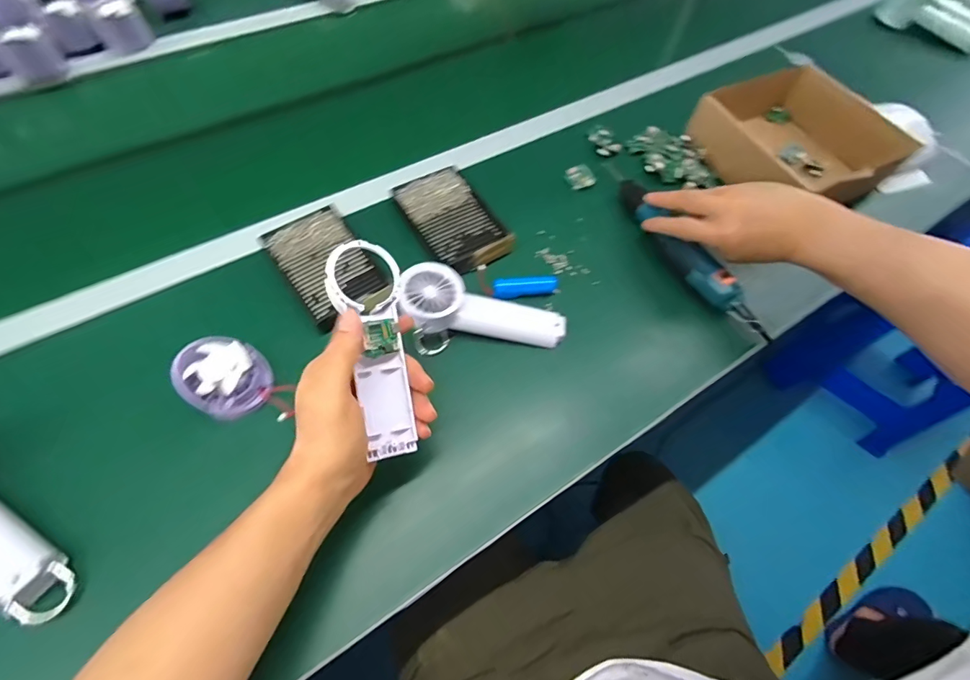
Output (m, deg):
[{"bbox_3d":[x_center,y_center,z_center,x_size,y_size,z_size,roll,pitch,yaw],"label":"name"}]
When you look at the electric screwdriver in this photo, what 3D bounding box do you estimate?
[{"bbox_3d":[0.220,-0.113,0.524,0.040,0.033,0.281,-26,63,-9],"label":"electric screwdriver"}]

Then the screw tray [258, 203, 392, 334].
[{"bbox_3d":[-0.166,-0.077,0.478,0.085,0.020,0.154,-34,67,-13],"label":"screw tray"}]

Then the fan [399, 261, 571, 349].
[{"bbox_3d":[-0.003,-0.029,0.456,0.168,0.029,0.063,17,64,-11],"label":"fan"}]

